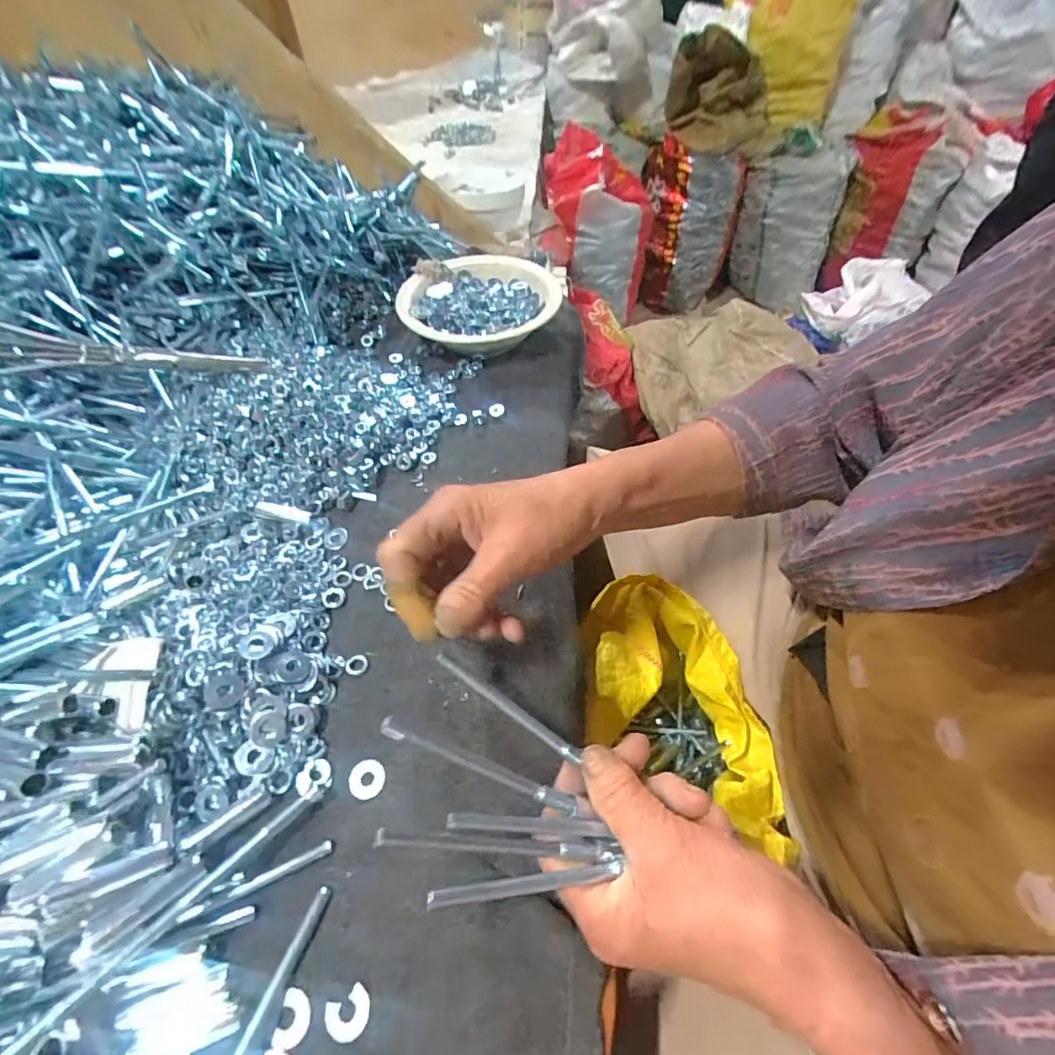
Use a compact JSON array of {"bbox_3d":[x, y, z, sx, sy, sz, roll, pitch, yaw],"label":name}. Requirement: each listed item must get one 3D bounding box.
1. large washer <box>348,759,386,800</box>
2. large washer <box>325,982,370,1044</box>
[{"bbox_3d":[-0.088,0.138,0.270,0.020,0.004,0.019,-1,51,1],"label":"large washer"},{"bbox_3d":[-0.077,0.208,0.210,0.020,0.004,0.016,-27,56,-19],"label":"large washer"}]

